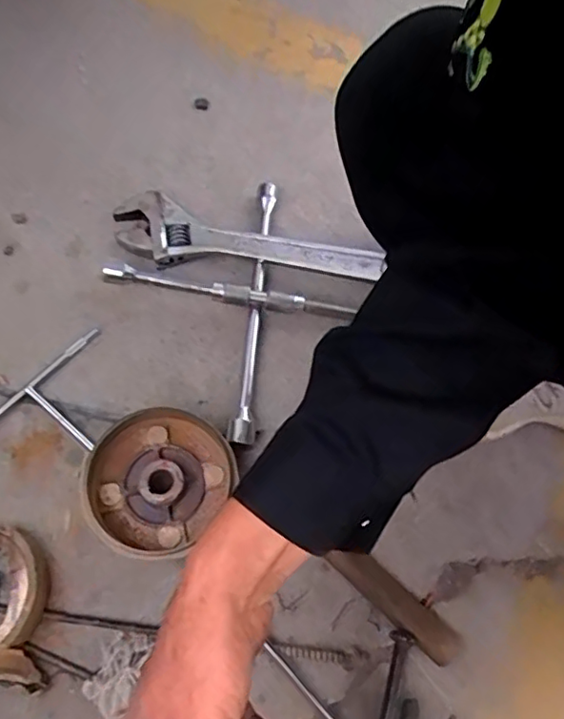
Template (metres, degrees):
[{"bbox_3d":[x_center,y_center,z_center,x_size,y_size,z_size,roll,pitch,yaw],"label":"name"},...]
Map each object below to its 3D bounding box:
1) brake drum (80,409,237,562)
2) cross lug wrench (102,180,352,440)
[{"bbox_3d":[-0.117,0.124,0.576,0.135,0.064,0.138,30,66,12],"label":"brake drum"},{"bbox_3d":[-0.035,-0.071,0.669,0.232,0.042,0.250,-36,71,-18],"label":"cross lug wrench"}]

